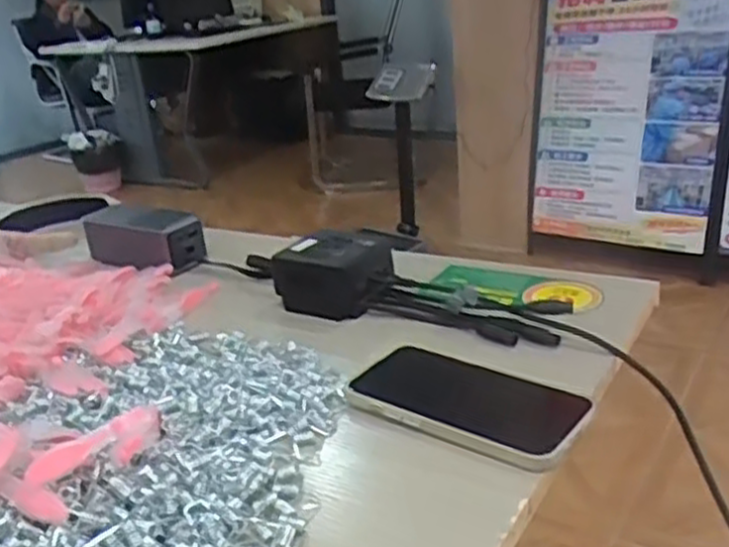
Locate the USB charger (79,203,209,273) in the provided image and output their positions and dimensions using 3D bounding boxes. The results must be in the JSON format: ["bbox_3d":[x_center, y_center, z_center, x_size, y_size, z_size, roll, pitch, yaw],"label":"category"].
[{"bbox_3d":[-0.233,-0.037,0.796,0.147,0.051,0.053,10,27,35],"label":"USB charger"}]

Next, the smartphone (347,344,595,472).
[{"bbox_3d":[0.058,0.079,0.491,0.163,0.010,0.078,12,28,37],"label":"smartphone"}]

